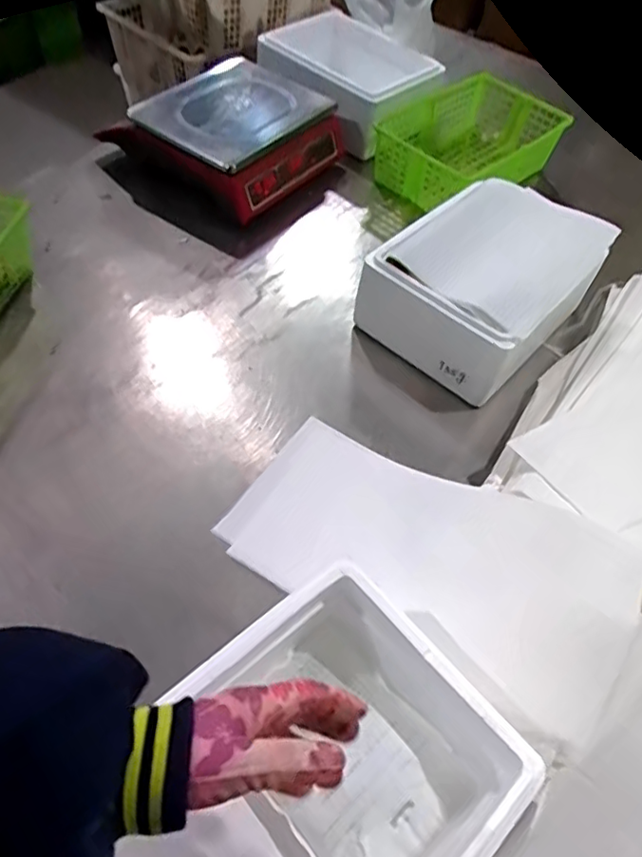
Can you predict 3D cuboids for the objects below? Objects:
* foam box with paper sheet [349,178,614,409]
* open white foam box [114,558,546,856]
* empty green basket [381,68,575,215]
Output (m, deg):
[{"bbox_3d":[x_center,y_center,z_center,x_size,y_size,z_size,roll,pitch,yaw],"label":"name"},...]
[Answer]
[{"bbox_3d":[0.220,-0.201,0.860,0.232,0.158,0.282,37,58,20],"label":"foam box with paper sheet"},{"bbox_3d":[-0.012,0.278,0.454,0.295,0.121,0.224,-35,61,-26],"label":"open white foam box"},{"bbox_3d":[0.275,-0.525,1.127,0.343,0.115,0.197,-34,64,-27],"label":"empty green basket"}]

